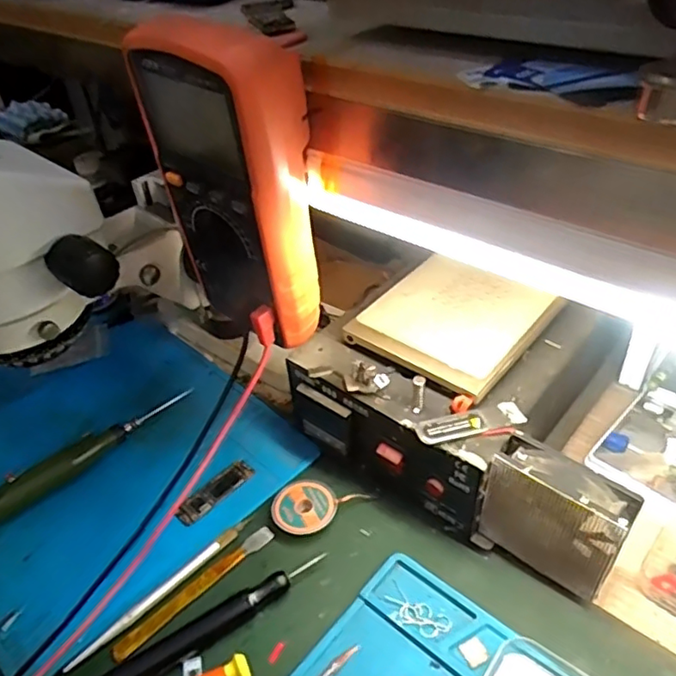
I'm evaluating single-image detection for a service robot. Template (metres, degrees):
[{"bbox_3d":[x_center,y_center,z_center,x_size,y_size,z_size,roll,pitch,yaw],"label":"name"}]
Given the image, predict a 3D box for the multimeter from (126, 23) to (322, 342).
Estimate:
[{"bbox_3d":[-0.055,-0.078,0.330,0.087,0.169,0.053,30,52,35],"label":"multimeter"}]

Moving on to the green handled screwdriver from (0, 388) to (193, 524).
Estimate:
[{"bbox_3d":[-0.211,0.098,0.484,0.206,0.027,0.019,-33,47,-29],"label":"green handled screwdriver"}]

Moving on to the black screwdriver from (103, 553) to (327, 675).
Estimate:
[{"bbox_3d":[-0.076,0.177,0.380,0.149,0.013,0.017,-27,44,-24],"label":"black screwdriver"}]

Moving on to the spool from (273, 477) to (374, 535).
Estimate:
[{"bbox_3d":[-0.016,0.123,0.439,0.058,0.008,0.053,-4,40,3],"label":"spool"}]

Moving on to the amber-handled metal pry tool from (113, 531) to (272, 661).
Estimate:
[{"bbox_3d":[-0.094,0.167,0.402,0.121,0.004,0.013,-34,47,-29],"label":"amber-handled metal pry tool"}]

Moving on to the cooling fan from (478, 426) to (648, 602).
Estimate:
[{"bbox_3d":[0.134,0.114,0.378,0.082,0.090,0.035,25,49,32],"label":"cooling fan"}]

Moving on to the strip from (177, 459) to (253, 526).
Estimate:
[{"bbox_3d":[-0.094,0.117,0.459,0.064,0.007,0.017,-34,47,-29],"label":"strip"}]

